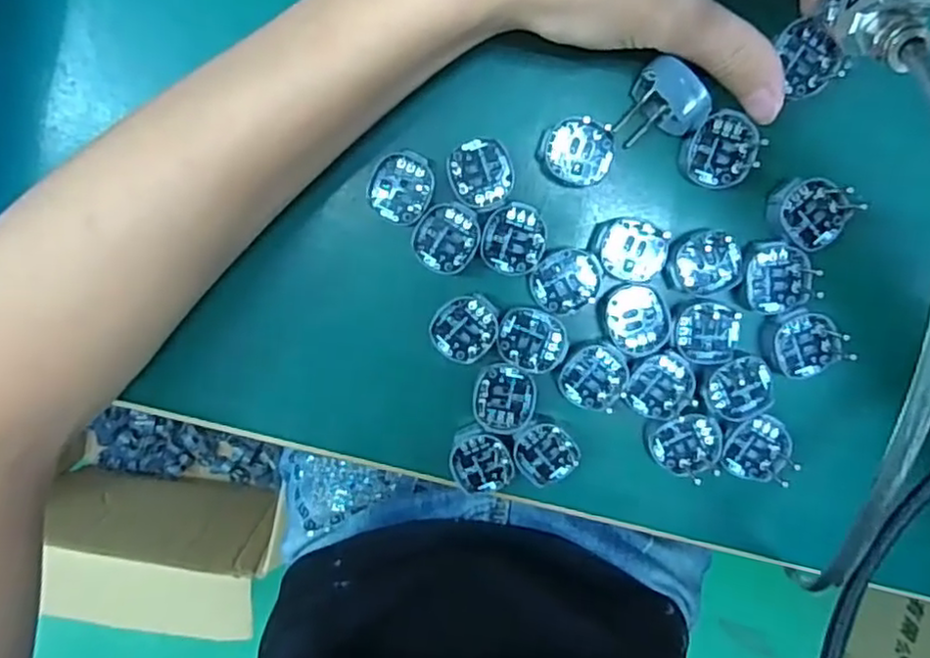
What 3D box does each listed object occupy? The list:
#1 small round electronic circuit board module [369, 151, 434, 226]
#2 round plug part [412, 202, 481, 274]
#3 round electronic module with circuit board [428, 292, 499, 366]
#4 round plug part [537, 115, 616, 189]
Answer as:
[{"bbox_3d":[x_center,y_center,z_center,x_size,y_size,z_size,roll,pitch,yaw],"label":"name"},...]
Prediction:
[{"bbox_3d":[-0.025,-0.055,0.258,0.024,0.004,0.028,19,98,-1],"label":"small round electronic circuit board module"},{"bbox_3d":[-0.007,-0.036,0.261,0.024,0.006,0.028,36,98,-3],"label":"round plug part"},{"bbox_3d":[0.000,0.000,0.266,0.027,0.004,0.027,0,98,2],"label":"round electronic module with circuit board"},{"bbox_3d":[0.043,-0.069,0.259,0.029,0.009,0.025,3,98,2],"label":"round plug part"}]

